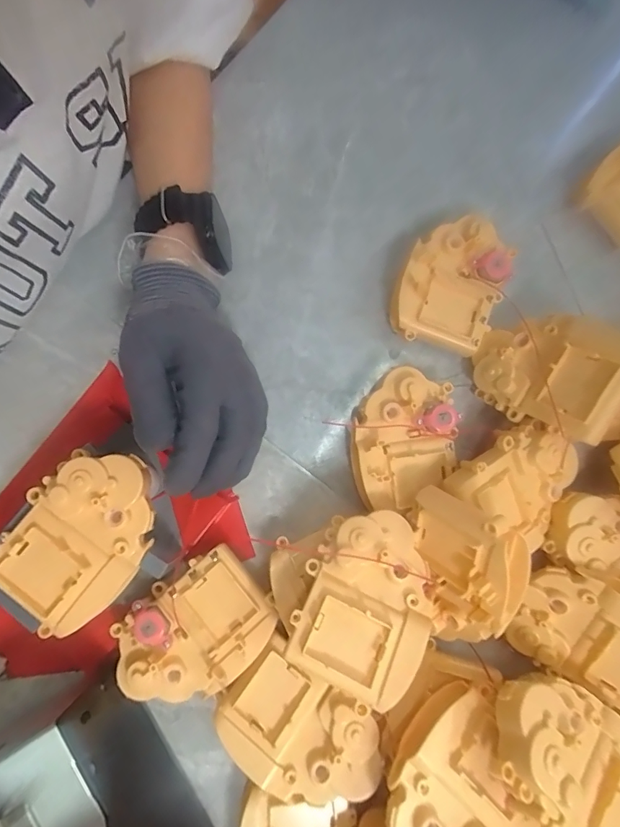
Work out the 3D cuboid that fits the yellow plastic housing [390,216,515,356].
[{"bbox_3d":[0.100,-0.091,0.319,0.068,0.034,0.090,25,82,1],"label":"yellow plastic housing"}]

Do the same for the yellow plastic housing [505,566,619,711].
[{"bbox_3d":[0.178,0.134,0.278,0.086,0.030,0.066,23,100,22],"label":"yellow plastic housing"}]

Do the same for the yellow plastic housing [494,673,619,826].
[{"bbox_3d":[0.141,0.186,0.232,0.073,0.028,0.105,-38,87,-33],"label":"yellow plastic housing"}]

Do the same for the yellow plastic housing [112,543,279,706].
[{"bbox_3d":[-0.072,0.138,0.280,0.094,0.034,0.070,-37,85,-7],"label":"yellow plastic housing"}]

